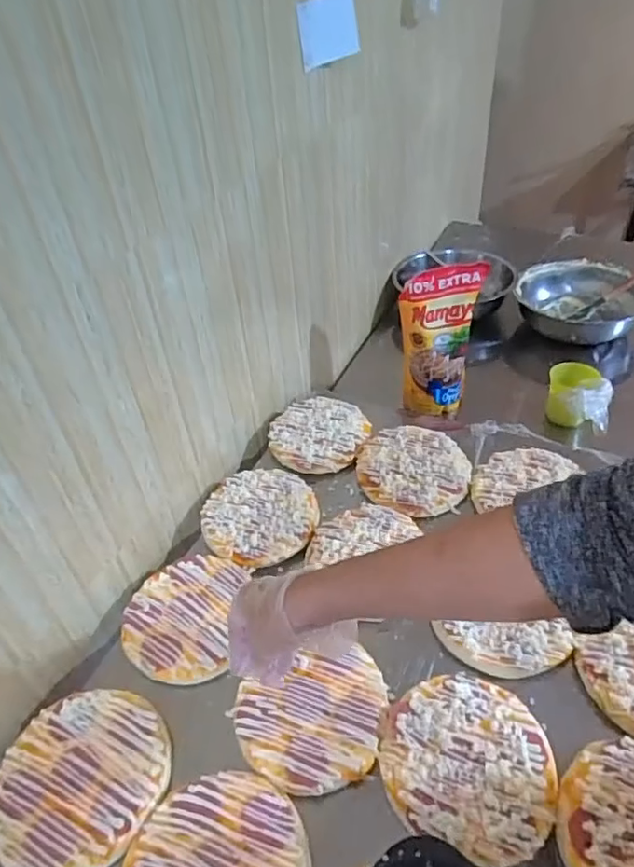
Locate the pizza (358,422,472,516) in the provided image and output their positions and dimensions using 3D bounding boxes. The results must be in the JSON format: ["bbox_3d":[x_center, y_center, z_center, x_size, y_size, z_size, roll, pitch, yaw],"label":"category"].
[{"bbox_3d":[0.129,0.048,0.770,0.142,0.023,0.144,-4,41,3],"label":"pizza"}]

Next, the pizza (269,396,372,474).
[{"bbox_3d":[0.005,-0.001,0.843,0.138,0.024,0.138,-4,41,3],"label":"pizza"}]

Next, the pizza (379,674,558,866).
[{"bbox_3d":[0.132,0.287,0.502,0.146,0.011,0.140,13,44,21],"label":"pizza"}]

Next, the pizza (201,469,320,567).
[{"bbox_3d":[-0.073,0.103,0.727,0.143,0.020,0.140,-7,41,-1],"label":"pizza"}]

